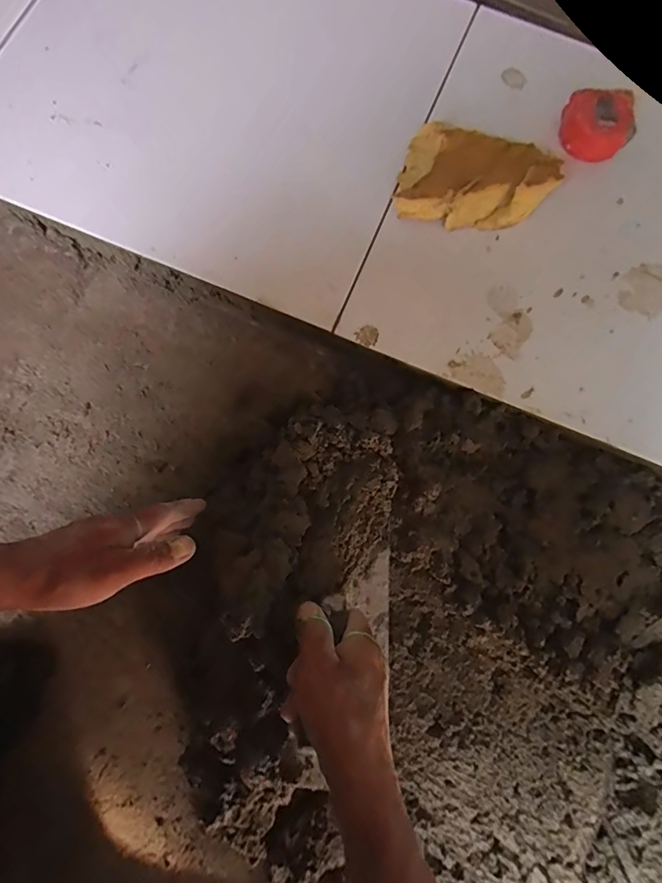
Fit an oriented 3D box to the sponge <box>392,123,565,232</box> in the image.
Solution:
[{"bbox_3d":[0.156,-0.281,0.514,0.159,0.047,0.116,20,79,3],"label":"sponge"}]

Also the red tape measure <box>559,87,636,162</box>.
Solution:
[{"bbox_3d":[0.310,-0.367,0.539,0.082,0.039,0.081,24,79,3],"label":"red tape measure"}]

